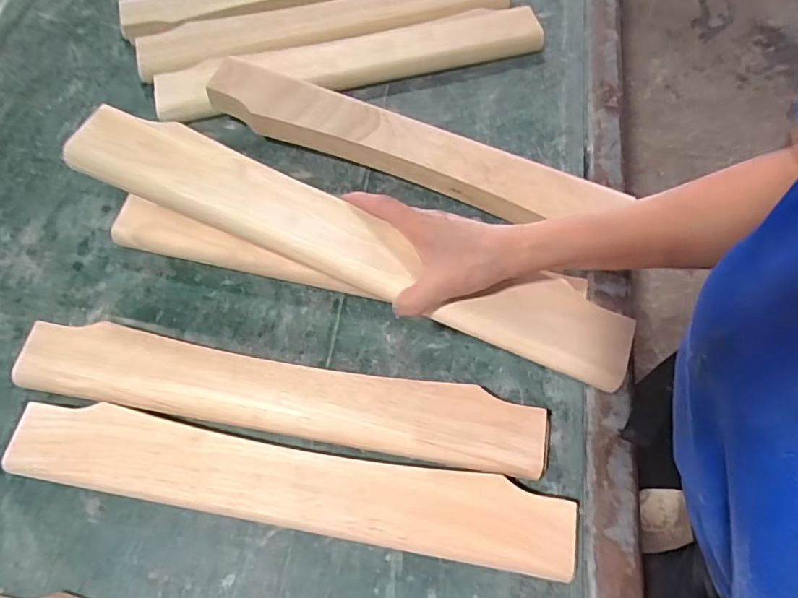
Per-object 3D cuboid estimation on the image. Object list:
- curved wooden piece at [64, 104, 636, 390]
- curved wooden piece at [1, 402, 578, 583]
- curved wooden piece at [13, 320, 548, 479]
[{"bbox_3d":[-0.042,-0.049,0.431,0.476,0.018,0.070,23,68,3],"label":"curved wooden piece"},{"bbox_3d":[-0.094,0.161,0.456,0.479,0.034,0.068,9,67,3],"label":"curved wooden piece"},{"bbox_3d":[-0.111,0.092,0.489,0.482,0.033,0.069,9,67,3],"label":"curved wooden piece"}]

